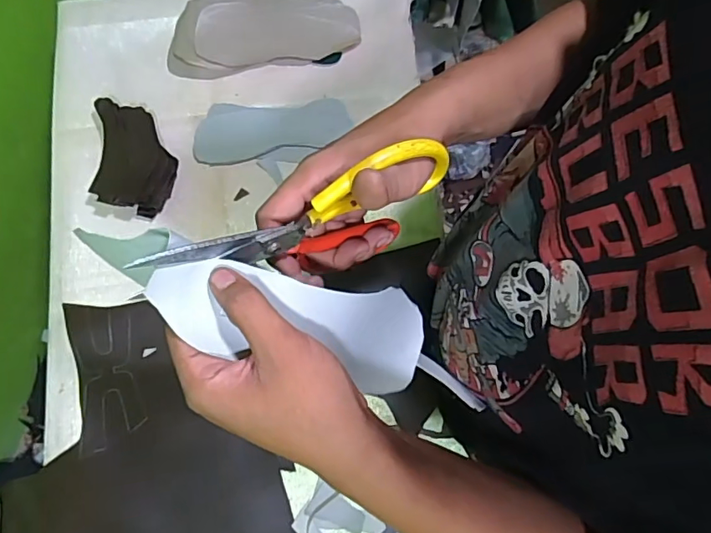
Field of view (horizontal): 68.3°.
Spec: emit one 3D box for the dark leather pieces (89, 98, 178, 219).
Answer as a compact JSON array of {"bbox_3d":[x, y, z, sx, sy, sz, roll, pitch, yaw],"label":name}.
[{"bbox_3d":[-0.340,-0.172,0.808,0.117,0.046,0.184,-2,75,0],"label":"dark leather pieces"}]

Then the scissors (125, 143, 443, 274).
[{"bbox_3d":[-0.029,-0.027,0.330,0.205,0.093,0.013,-23,75,-23],"label":"scissors"}]

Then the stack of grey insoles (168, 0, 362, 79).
[{"bbox_3d":[-0.157,-0.400,0.878,0.322,0.045,0.138,-9,75,-1],"label":"stack of grey insoles"}]

